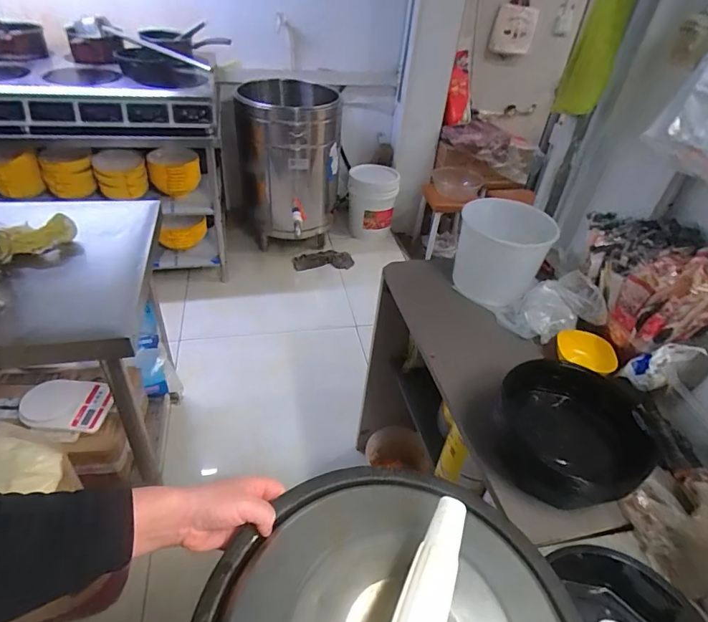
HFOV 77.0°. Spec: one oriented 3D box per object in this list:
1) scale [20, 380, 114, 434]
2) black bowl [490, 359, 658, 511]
[{"bbox_3d":[-0.769,0.249,1.186,0.225,0.032,0.146,3,40,-4],"label":"scale"},{"bbox_3d":[0.337,0.191,0.712,0.214,0.098,0.214,4,40,-3],"label":"black bowl"}]

